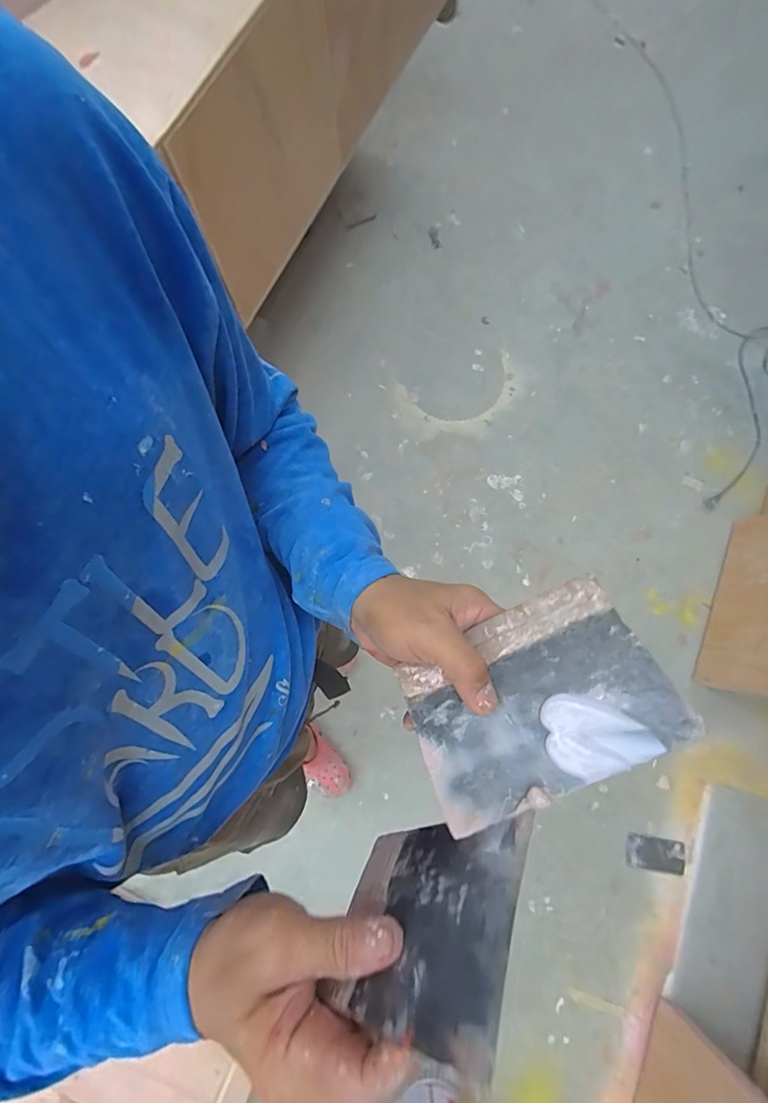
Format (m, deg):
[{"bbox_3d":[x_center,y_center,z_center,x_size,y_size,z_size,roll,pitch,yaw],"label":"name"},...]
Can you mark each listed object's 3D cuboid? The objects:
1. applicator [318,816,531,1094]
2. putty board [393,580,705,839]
[{"bbox_3d":[0.020,0.174,0.220,0.094,0.100,0.006,-25,100,32],"label":"applicator"},{"bbox_3d":[0.083,0.085,0.260,0.137,0.007,0.096,-27,71,5],"label":"putty board"}]

